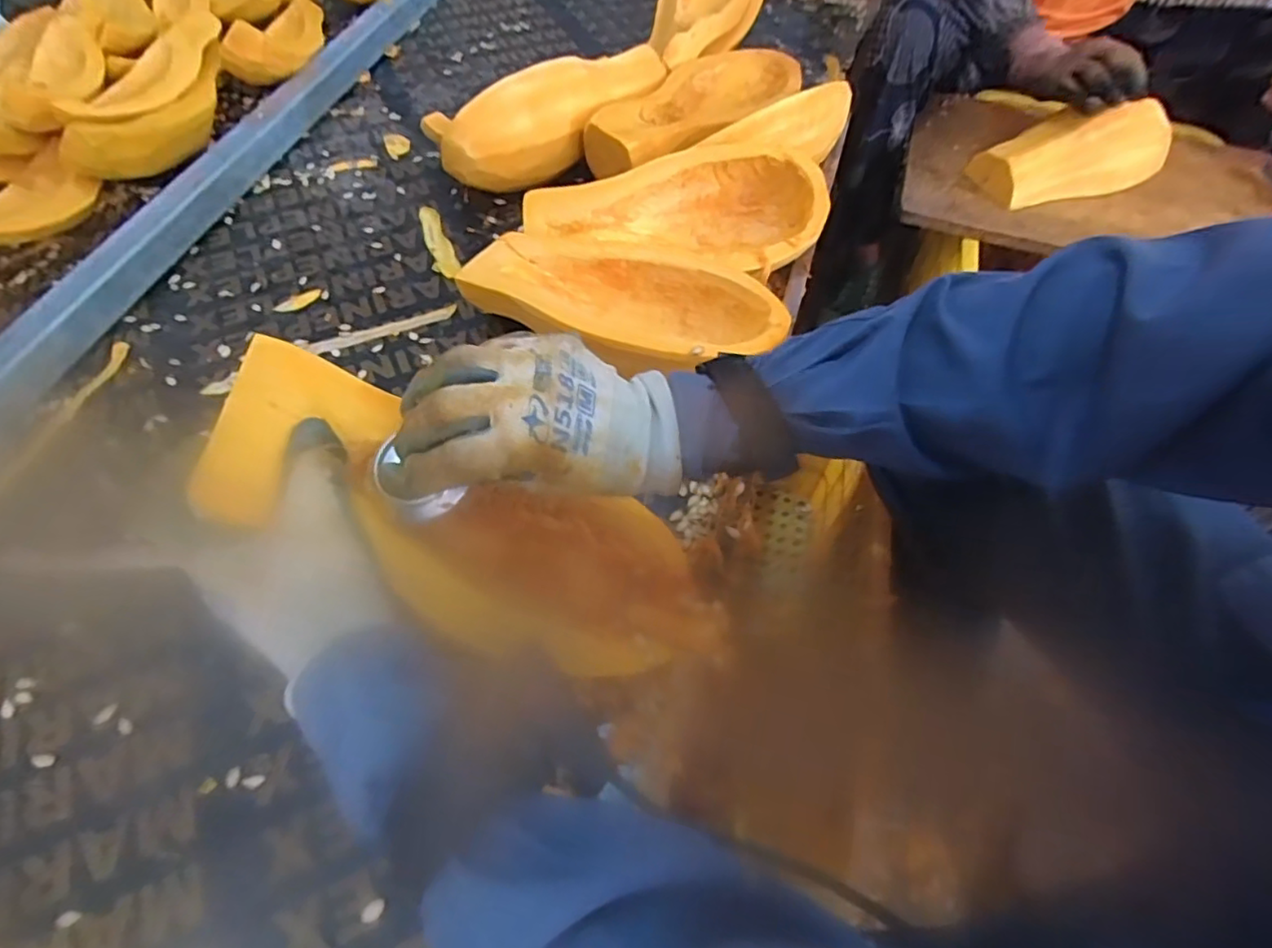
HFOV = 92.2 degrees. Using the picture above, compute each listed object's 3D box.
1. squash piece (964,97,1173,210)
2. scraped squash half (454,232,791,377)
[{"bbox_3d":[0.551,-0.406,0.759,0.254,0.081,0.101,-13,58,-10],"label":"squash piece"},{"bbox_3d":[-0.016,-0.151,0.579,0.302,0.087,0.140,23,59,14],"label":"scraped squash half"}]

